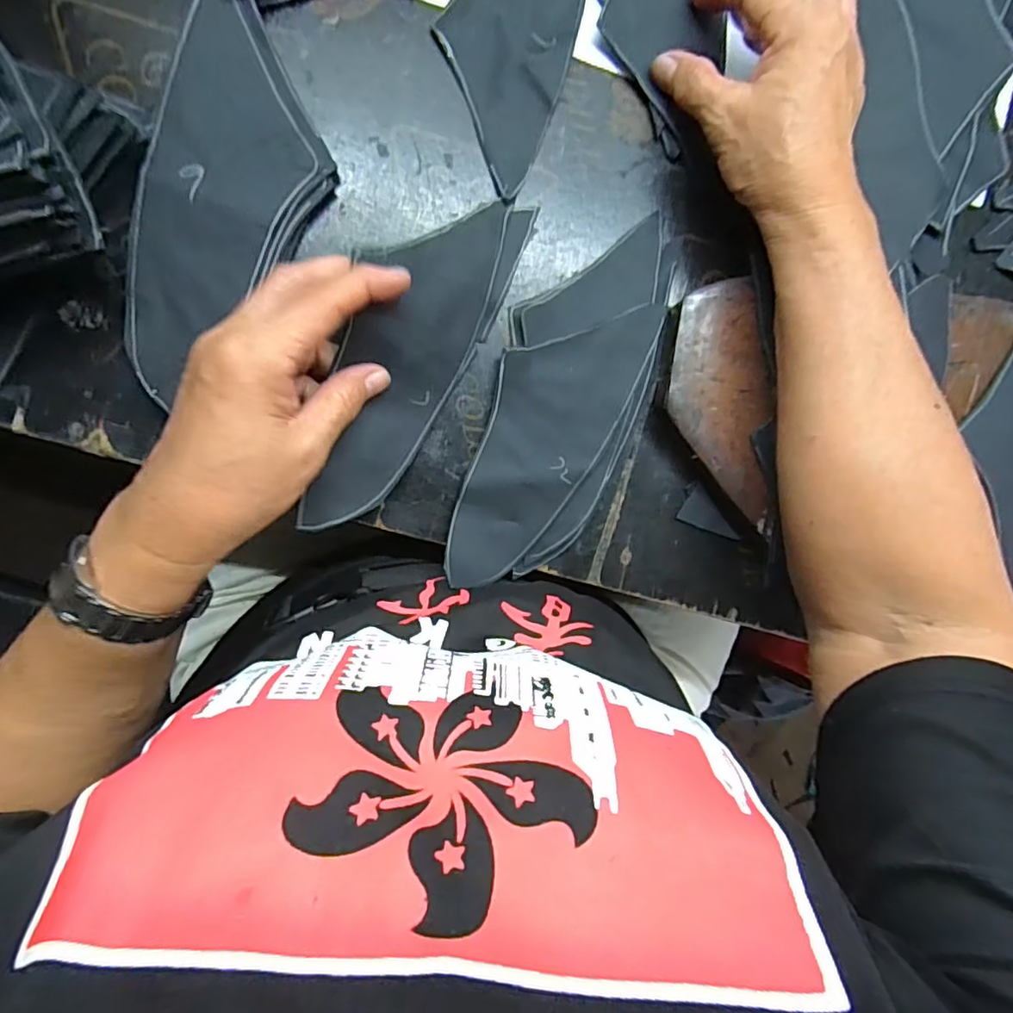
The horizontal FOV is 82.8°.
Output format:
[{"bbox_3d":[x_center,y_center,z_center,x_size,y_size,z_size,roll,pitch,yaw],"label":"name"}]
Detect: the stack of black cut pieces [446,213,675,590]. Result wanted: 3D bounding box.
[{"bbox_3d":[0.032,-0.054,0.319,0.081,0.010,0.206,15,91,-8],"label":"stack of black cut pieces"}]

